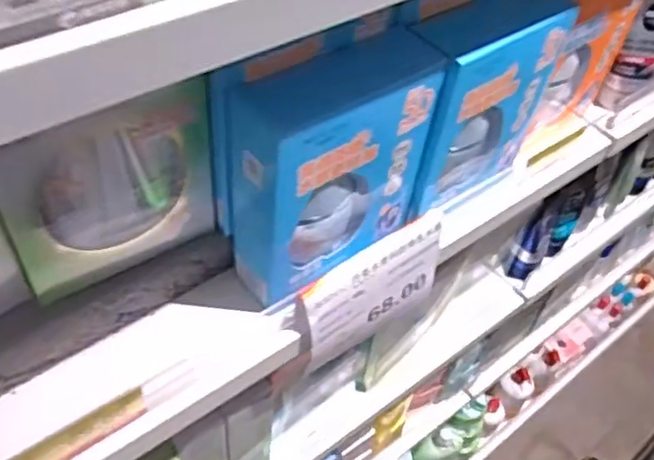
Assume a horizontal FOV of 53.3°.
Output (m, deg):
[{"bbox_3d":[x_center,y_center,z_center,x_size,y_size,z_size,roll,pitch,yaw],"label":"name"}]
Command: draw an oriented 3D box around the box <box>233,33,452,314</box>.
[{"bbox_3d":[0.002,-0.042,0.480,0.148,0.162,0.059,-32,59,-29],"label":"box"}]

